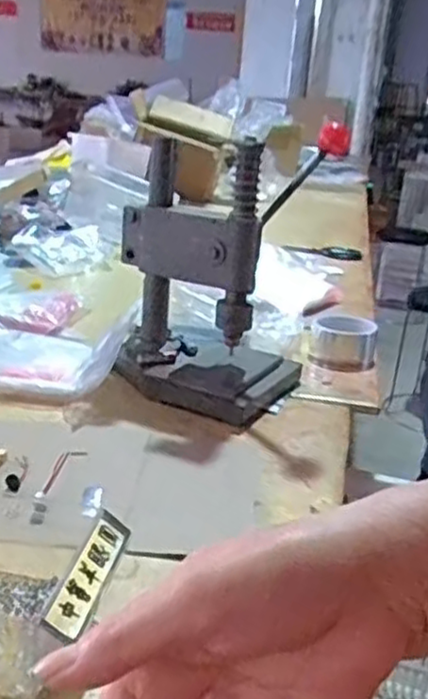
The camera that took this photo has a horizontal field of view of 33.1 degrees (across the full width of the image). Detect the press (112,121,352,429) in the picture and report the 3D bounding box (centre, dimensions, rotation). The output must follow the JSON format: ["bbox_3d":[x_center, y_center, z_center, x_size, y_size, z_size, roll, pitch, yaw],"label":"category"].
[{"bbox_3d":[-0.006,-0.095,0.855,0.222,0.280,0.178,18,24,28],"label":"press"}]

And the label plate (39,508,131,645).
[{"bbox_3d":[-0.078,0.140,0.451,0.027,0.006,0.114,36,21,-5],"label":"label plate"}]

